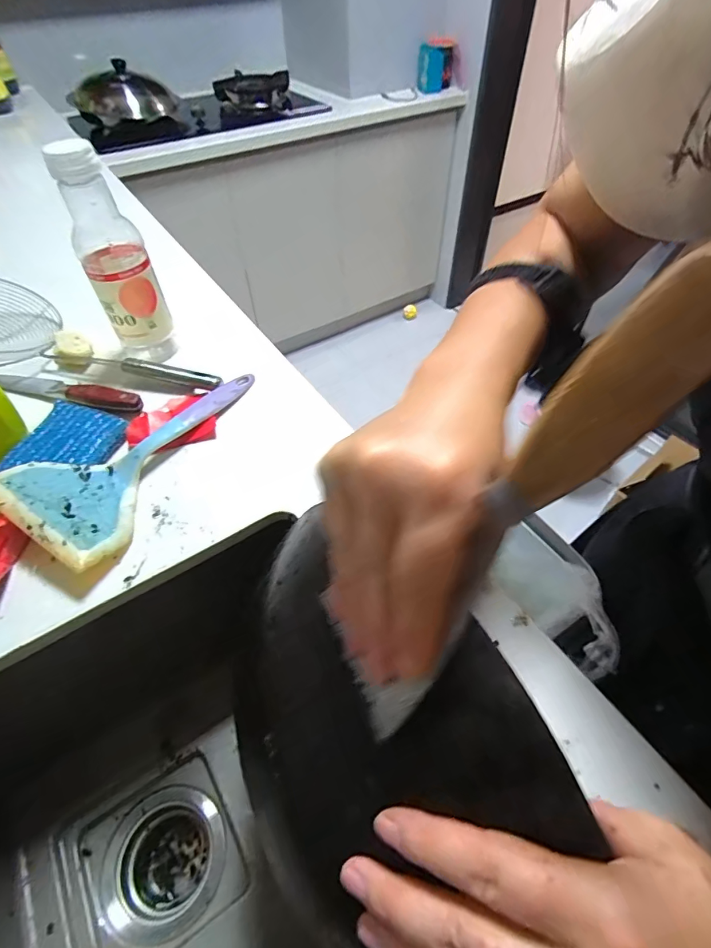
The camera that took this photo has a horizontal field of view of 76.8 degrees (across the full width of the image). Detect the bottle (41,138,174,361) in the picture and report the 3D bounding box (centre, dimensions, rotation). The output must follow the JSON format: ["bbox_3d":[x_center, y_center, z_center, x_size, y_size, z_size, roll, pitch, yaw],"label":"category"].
[{"bbox_3d":[-0.235,-0.208,0.444,0.058,0.199,0.066,-23,54,-16],"label":"bottle"}]

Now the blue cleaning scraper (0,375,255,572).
[{"bbox_3d":[-0.182,-0.031,0.402,0.108,0.040,0.234,26,56,21],"label":"blue cleaning scraper"}]

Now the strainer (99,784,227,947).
[{"bbox_3d":[-0.176,0.366,0.431,0.106,0.063,0.105,-15,52,-10],"label":"strainer"}]

